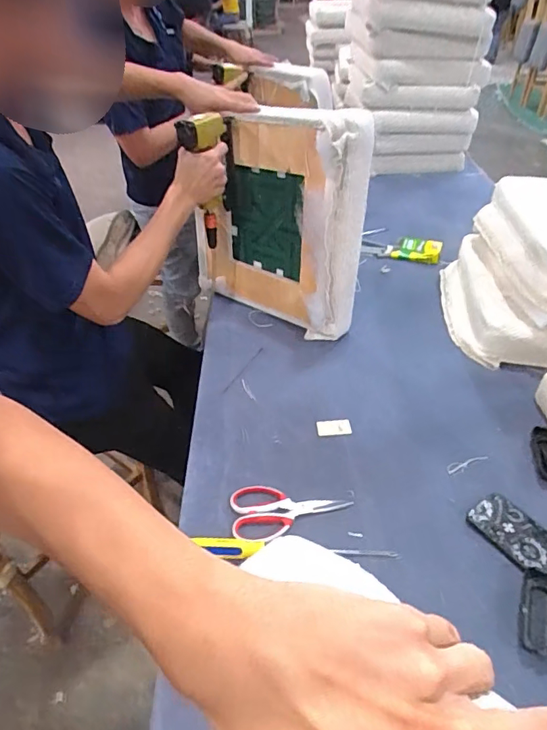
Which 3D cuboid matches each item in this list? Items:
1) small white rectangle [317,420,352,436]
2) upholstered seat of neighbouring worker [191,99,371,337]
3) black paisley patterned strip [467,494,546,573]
[{"bbox_3d":[0.114,0.119,0.925,0.065,0.004,0.038,-5,42,2],"label":"small white rectangle"},{"bbox_3d":[0.002,-0.299,1.076,0.426,0.464,0.123,30,50,31],"label":"upholstered seat of neighbouring worker"},{"bbox_3d":[0.381,0.265,0.734,0.086,0.011,0.162,-26,47,-26],"label":"black paisley patterned strip"}]

